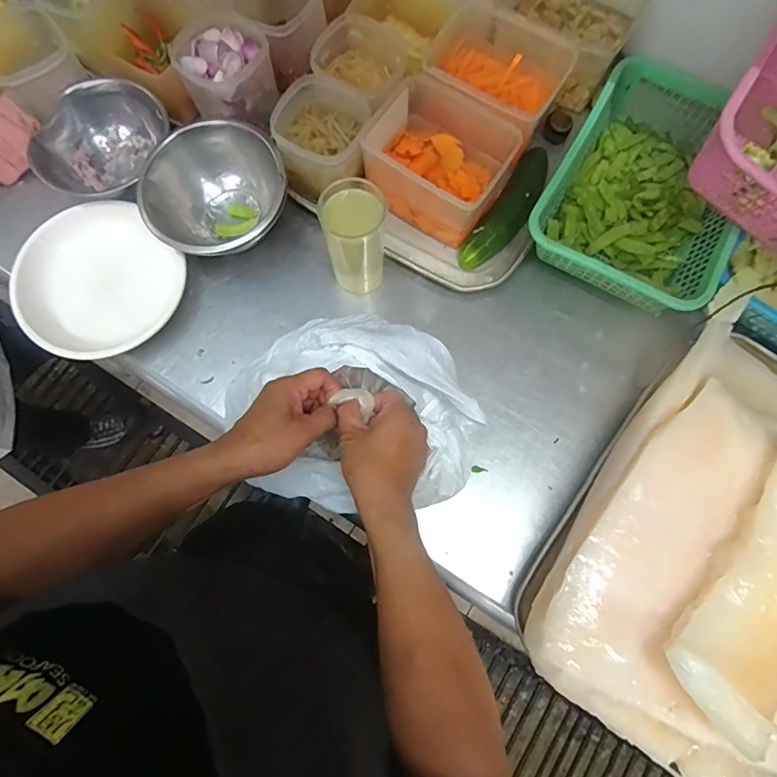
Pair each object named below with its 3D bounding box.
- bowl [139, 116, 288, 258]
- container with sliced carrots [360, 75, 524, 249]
[{"bbox_3d":[-0.214,-0.233,0.590,0.168,0.089,0.173,0,77,0],"label":"bowl"},{"bbox_3d":[0.067,-0.286,0.590,0.165,0.088,0.139,34,79,8],"label":"container with sliced carrots"}]

